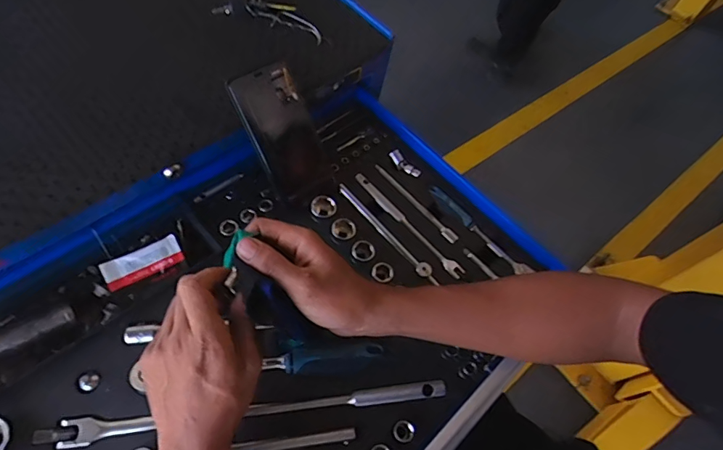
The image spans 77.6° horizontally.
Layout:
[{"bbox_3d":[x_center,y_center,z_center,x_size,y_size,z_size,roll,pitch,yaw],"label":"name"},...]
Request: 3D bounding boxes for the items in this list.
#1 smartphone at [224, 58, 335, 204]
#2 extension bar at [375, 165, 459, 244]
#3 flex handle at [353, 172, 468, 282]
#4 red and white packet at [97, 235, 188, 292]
[{"bbox_3d":[-0.087,-0.110,0.524,0.087,0.149,0.011,-38,29,-29],"label":"smartphone"},{"bbox_3d":[0.070,-0.029,0.584,0.013,0.009,0.142,-38,73,-26],"label":"extension bar"},{"bbox_3d":[0.059,-0.003,0.568,0.017,0.007,0.183,-36,72,-26],"label":"flex handle"},{"bbox_3d":[-0.237,0.041,0.488,0.080,0.004,0.032,-26,88,-18],"label":"red and white packet"}]

